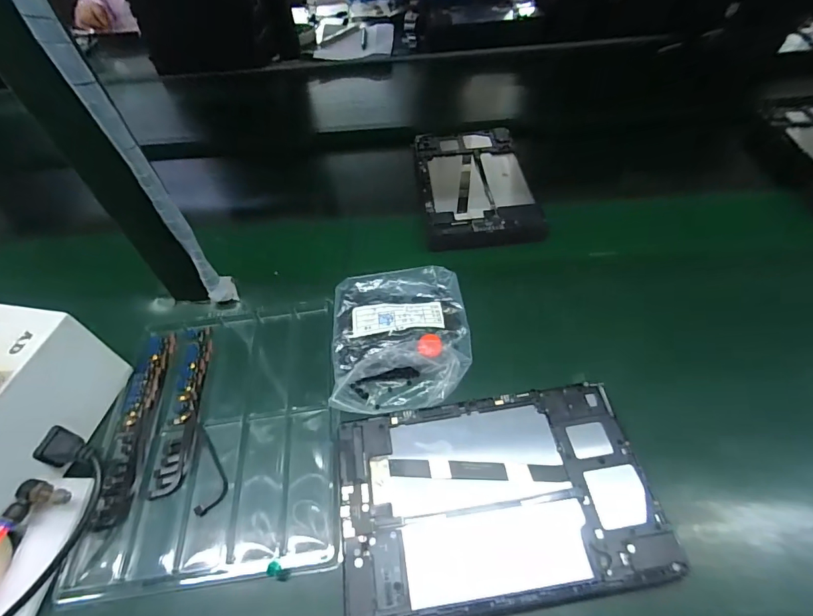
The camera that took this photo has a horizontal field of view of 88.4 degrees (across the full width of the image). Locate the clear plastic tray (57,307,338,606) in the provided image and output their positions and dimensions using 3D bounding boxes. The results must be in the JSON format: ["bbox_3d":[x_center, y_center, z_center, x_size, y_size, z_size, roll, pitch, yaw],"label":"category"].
[{"bbox_3d":[-0.174,0.110,0.400,0.216,0.015,0.264,-7,52,-1],"label":"clear plastic tray"}]

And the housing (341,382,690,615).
[{"bbox_3d":[0.069,0.144,0.329,0.235,0.007,0.152,-8,53,-3],"label":"housing"}]

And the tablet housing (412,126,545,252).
[{"bbox_3d":[0.096,-0.180,0.604,0.146,0.029,0.246,-5,52,1],"label":"tablet housing"}]

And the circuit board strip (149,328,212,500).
[{"bbox_3d":[-0.220,0.092,0.419,0.032,0.005,0.181,-9,52,-2],"label":"circuit board strip"}]

